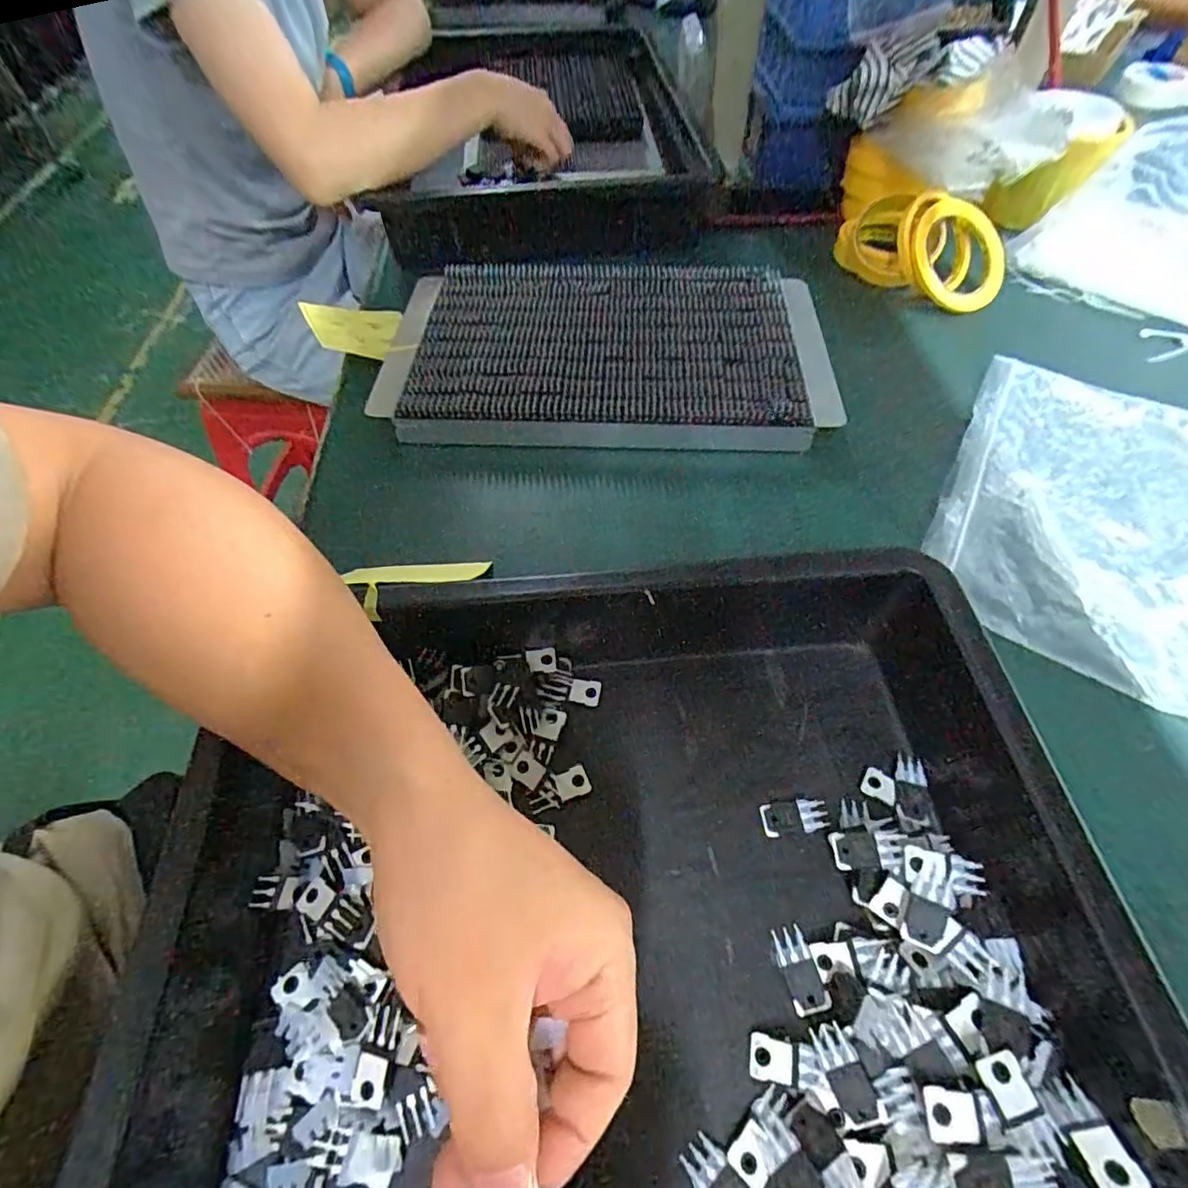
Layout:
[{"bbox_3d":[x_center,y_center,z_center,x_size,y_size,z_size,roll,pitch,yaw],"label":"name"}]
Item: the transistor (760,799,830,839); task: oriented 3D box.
[{"bbox_3d":[0.105,0.116,0.302,0.034,0.004,0.017,-6,55,-4],"label":"transistor"}]

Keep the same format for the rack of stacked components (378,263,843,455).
[{"bbox_3d":[0.013,-0.216,0.510,0.371,0.031,0.222,1,55,1],"label":"rack of stacked components"}]

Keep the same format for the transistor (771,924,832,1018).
[{"bbox_3d":[0.093,0.171,0.264,0.015,0.004,0.033,-13,56,-9],"label":"transistor"}]

